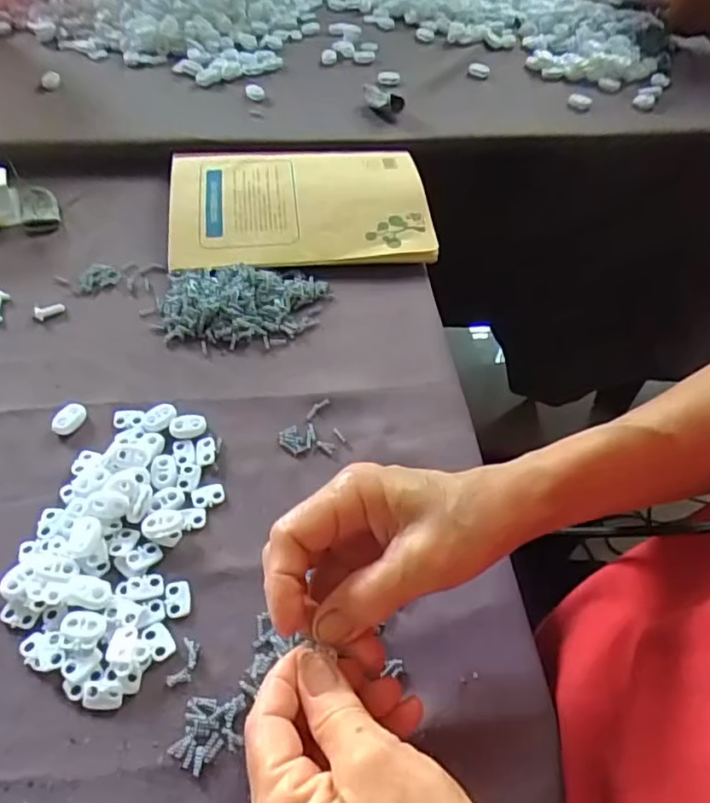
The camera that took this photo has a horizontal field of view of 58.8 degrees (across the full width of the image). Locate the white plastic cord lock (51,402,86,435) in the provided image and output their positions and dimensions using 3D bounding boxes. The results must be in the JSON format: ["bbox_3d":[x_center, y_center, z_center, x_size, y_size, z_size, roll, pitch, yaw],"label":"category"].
[{"bbox_3d":[-0.176,0.010,0.390,0.013,0.008,0.022,21,55,13],"label":"white plastic cord lock"}]

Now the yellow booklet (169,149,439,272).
[{"bbox_3d":[-0.047,-0.163,0.519,0.204,0.019,0.141,-5,54,-6],"label":"yellow booklet"}]

